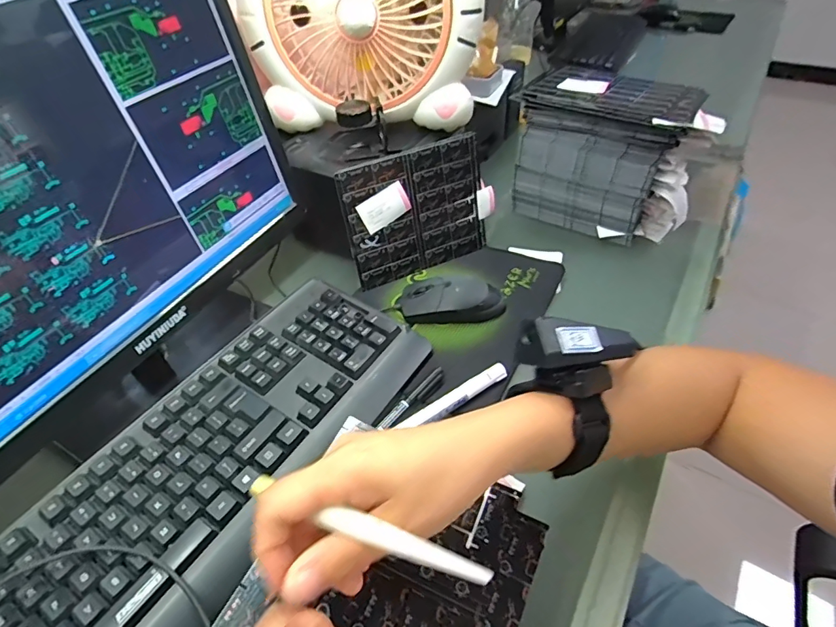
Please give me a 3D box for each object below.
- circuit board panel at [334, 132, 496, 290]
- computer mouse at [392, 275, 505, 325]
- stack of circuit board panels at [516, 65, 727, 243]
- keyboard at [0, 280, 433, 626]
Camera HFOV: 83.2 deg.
[{"bbox_3d":[0.007,-0.121,0.557,0.186,0.141,0.009,-22,35,-19],"label":"circuit board panel"},{"bbox_3d":[0.037,-0.015,0.521,0.114,0.031,0.050,-3,44,0],"label":"computer mouse"},{"bbox_3d":[0.252,-0.206,0.616,0.208,0.163,0.142,32,54,30],"label":"stack of circuit board panels"},{"bbox_3d":[-0.169,0.130,0.378,0.158,0.038,0.431,22,49,24],"label":"keyboard"}]

